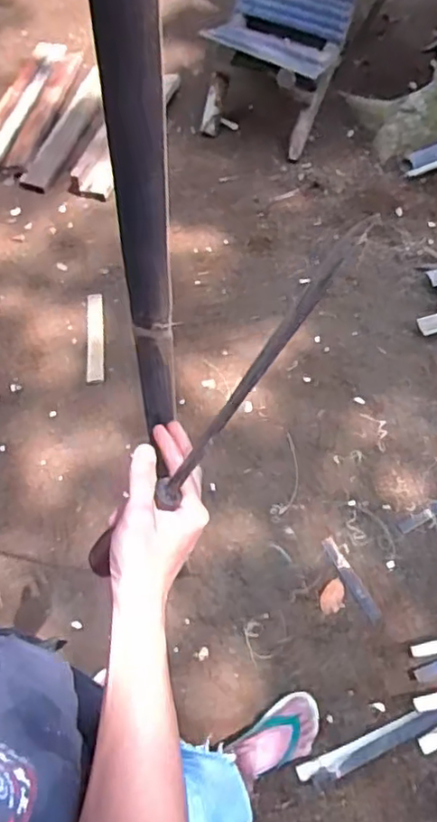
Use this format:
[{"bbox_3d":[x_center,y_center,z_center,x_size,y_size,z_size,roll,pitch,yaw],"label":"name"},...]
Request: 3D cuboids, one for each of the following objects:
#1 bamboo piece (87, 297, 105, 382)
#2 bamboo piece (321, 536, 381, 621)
[{"bbox_3d":[-0.371,-0.222,1.889,0.050,0.024,0.327,-6,61,-3],"label":"bamboo piece"},{"bbox_3d":[0.322,0.410,1.538,0.037,0.017,0.219,-28,65,-14],"label":"bamboo piece"}]

